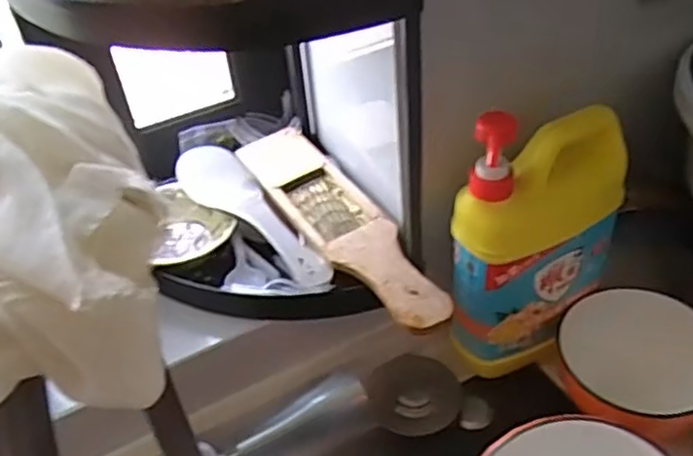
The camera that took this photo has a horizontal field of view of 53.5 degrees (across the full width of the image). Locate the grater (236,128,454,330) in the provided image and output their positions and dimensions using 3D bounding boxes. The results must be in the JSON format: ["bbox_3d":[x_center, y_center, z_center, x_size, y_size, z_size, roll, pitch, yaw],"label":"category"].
[{"bbox_3d":[-0.010,-0.010,0.606,0.066,0.018,0.287,-24,43,-20],"label":"grater"}]

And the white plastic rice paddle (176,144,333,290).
[{"bbox_3d":[-0.094,-0.019,0.609,0.063,0.019,0.211,-24,43,-20],"label":"white plastic rice paddle"}]

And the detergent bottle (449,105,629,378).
[{"bbox_3d":[0.159,0.010,0.578,0.142,0.253,0.058,-26,44,-22],"label":"detergent bottle"}]

